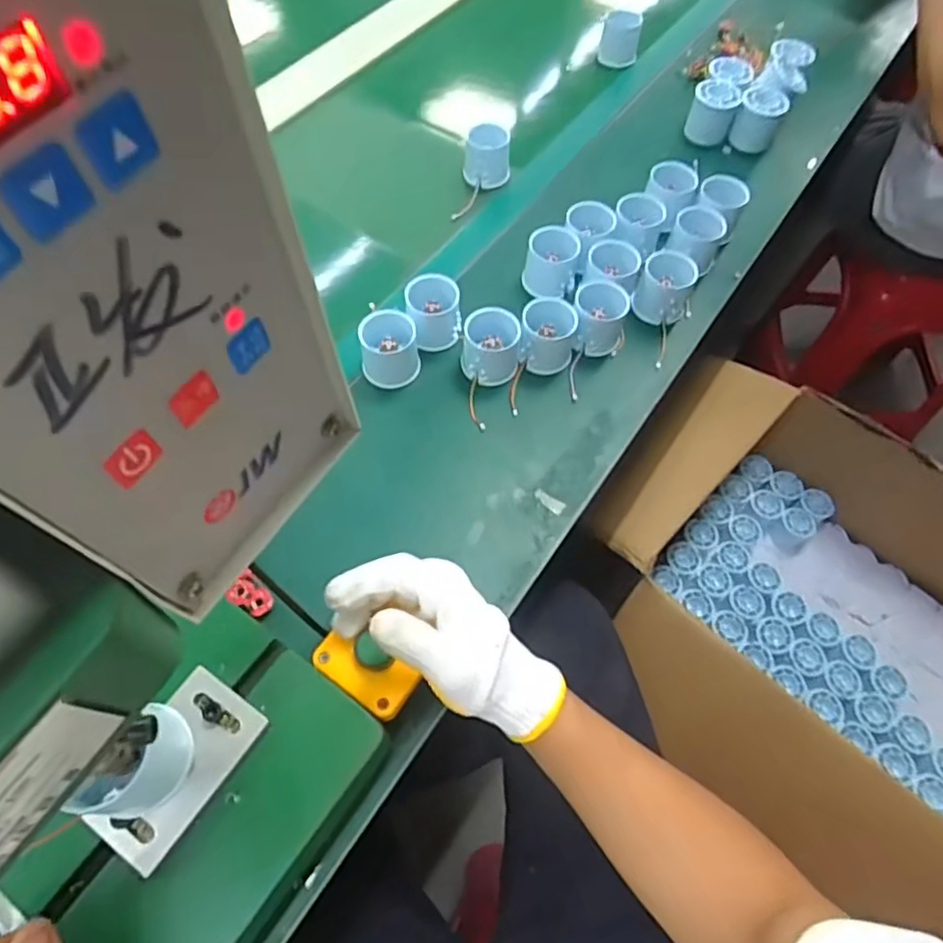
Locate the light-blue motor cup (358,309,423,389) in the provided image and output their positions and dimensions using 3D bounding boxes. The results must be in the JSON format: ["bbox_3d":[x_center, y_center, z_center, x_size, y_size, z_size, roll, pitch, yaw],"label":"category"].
[{"bbox_3d":[-0.076,-0.111,0.591,0.054,0.049,0.062,-10,62,-6],"label":"light-blue motor cup"}]

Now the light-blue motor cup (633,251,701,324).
[{"bbox_3d":[0.196,-0.187,0.635,0.051,0.049,0.056,1,61,-1],"label":"light-blue motor cup"}]

